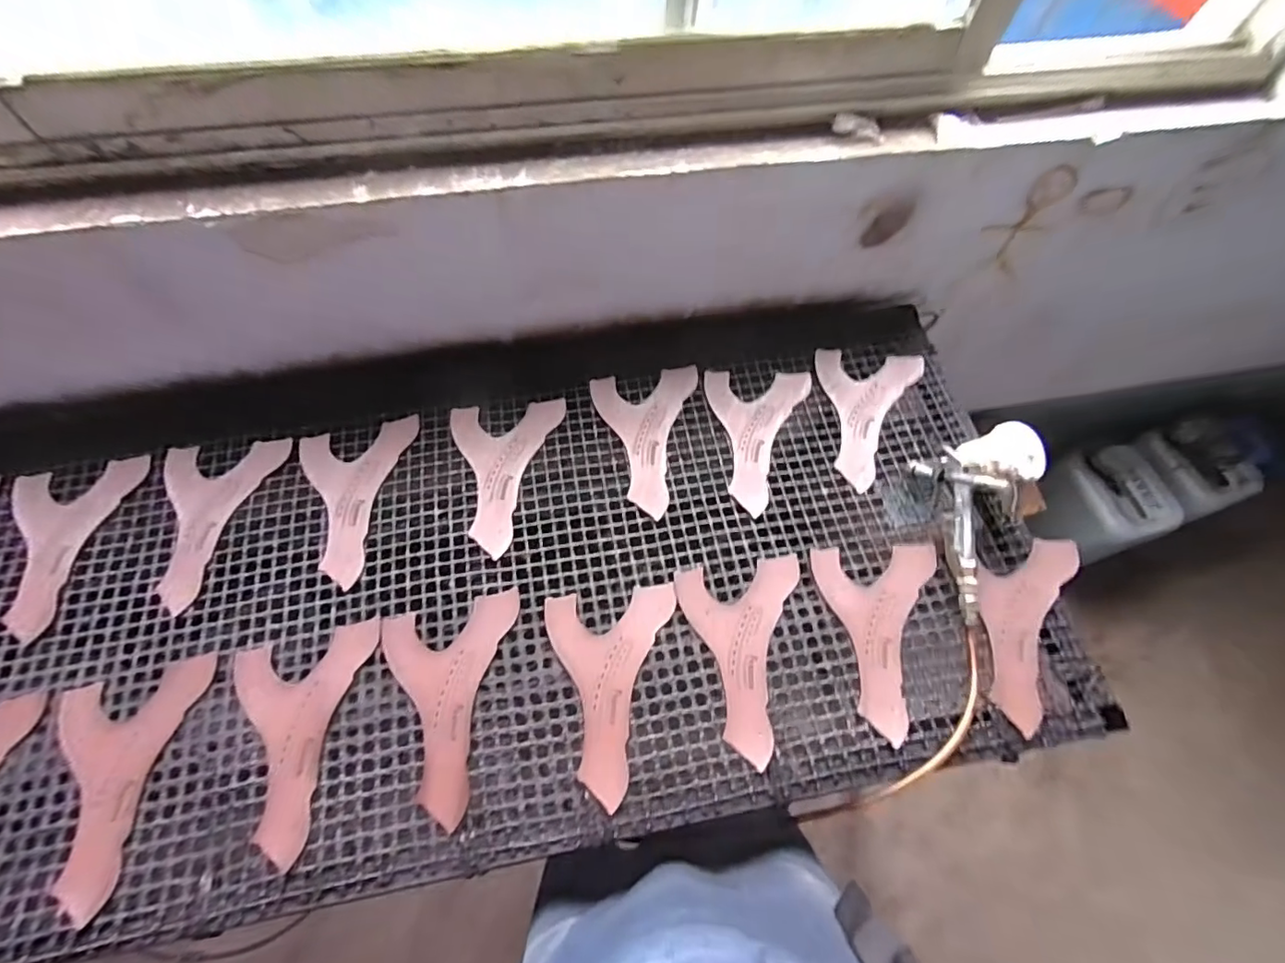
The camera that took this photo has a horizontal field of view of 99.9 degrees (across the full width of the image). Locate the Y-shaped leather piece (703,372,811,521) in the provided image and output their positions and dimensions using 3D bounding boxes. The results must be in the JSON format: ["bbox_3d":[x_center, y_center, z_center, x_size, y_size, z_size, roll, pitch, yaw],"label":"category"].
[{"bbox_3d":[0.160,-0.057,0.723,0.141,0.008,0.210,2,65,-1],"label":"Y-shaped leather piece"}]

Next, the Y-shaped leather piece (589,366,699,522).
[{"bbox_3d":[0.018,-0.056,0.716,0.142,0.009,0.207,-8,65,-6],"label":"Y-shaped leather piece"}]

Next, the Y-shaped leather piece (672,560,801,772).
[{"bbox_3d":[0.124,0.192,0.603,0.141,0.006,0.211,-6,65,-5],"label":"Y-shaped leather piece"}]

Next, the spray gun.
[{"bbox_3d":[0.407,0.044,0.619,0.108,0.110,0.200,-6,65,-5],"label":"spray gun"}]

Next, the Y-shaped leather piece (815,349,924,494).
[{"bbox_3d":[0.314,-0.088,0.736,0.140,0.012,0.212,3,68,6],"label":"Y-shaped leather piece"}]

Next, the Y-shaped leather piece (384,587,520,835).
[{"bbox_3d":[-0.193,0.233,0.571,0.144,0.008,0.210,-13,66,-5],"label":"Y-shaped leather piece"}]

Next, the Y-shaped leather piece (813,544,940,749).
[{"bbox_3d":[0.282,0.176,0.615,0.144,0.008,0.209,-2,63,0],"label":"Y-shaped leather piece"}]

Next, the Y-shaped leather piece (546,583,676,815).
[{"bbox_3d":[-0.023,0.223,0.584,0.141,0.005,0.208,-6,65,-5],"label":"Y-shaped leather piece"}]

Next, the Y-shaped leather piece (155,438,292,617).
[{"bbox_3d":[-0.519,0.048,0.659,0.147,0.006,0.205,-6,67,-4],"label":"Y-shaped leather piece"}]

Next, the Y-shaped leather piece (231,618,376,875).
[{"bbox_3d":[-0.374,0.255,0.562,0.137,0.006,0.222,6,65,1],"label":"Y-shaped leather piece"}]

